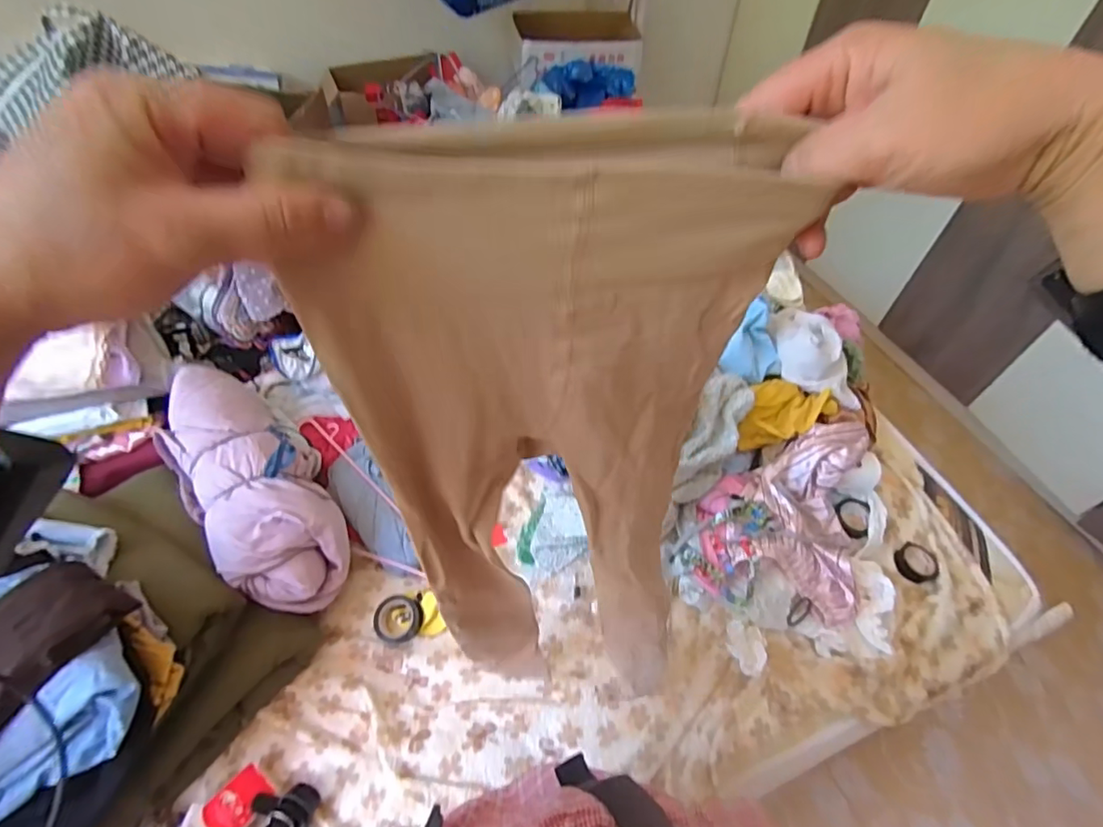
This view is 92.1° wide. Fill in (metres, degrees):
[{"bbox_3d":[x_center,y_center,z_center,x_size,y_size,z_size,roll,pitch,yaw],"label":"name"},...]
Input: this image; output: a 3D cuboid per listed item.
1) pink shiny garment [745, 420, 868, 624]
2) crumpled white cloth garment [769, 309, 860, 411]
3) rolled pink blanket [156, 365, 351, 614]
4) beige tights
[{"bbox_3d":[0.429,0.169,0.905,0.192,0.094,0.329,11,69,6],"label":"pink shiny garment"},{"bbox_3d":[0.499,-0.124,1.031,0.130,0.060,0.248,-6,53,-7],"label":"crumpled white cloth garment"},{"bbox_3d":[-0.478,0.102,0.843,0.185,0.100,0.459,-36,61,-26],"label":"rolled pink blanket"},{"bbox_3d":[0.009,0.092,0.418,0.215,0.593,0.052,-8,47,-4],"label":"beige tights"}]

